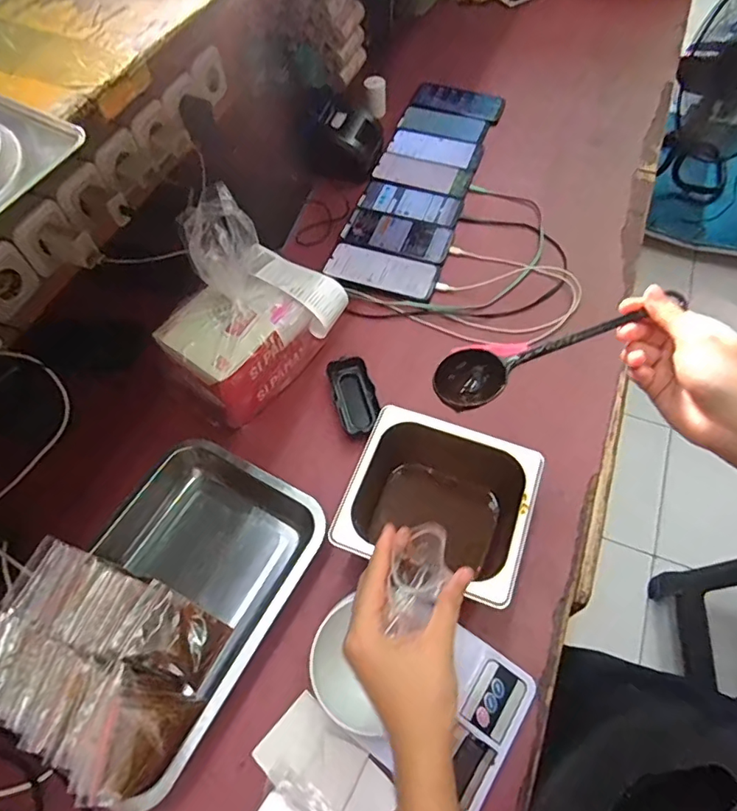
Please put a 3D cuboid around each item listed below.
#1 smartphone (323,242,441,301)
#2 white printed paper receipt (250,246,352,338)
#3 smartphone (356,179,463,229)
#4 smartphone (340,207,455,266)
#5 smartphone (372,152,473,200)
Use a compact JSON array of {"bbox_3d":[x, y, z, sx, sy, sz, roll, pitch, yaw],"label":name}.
[{"bbox_3d":[0.020,-0.202,0.781,0.165,0.009,0.080,15,61,8],"label":"smartphone"},{"bbox_3d":[-0.086,-0.147,0.623,0.130,0.037,0.060,39,66,3],"label":"white printed paper receipt"},{"bbox_3d":[0.070,-0.336,0.859,0.163,0.007,0.076,18,62,9],"label":"smartphone"},{"bbox_3d":[0.046,-0.271,0.820,0.166,0.006,0.083,19,62,10],"label":"smartphone"},{"bbox_3d":[0.093,-0.398,0.900,0.164,0.013,0.088,17,62,9],"label":"smartphone"}]

